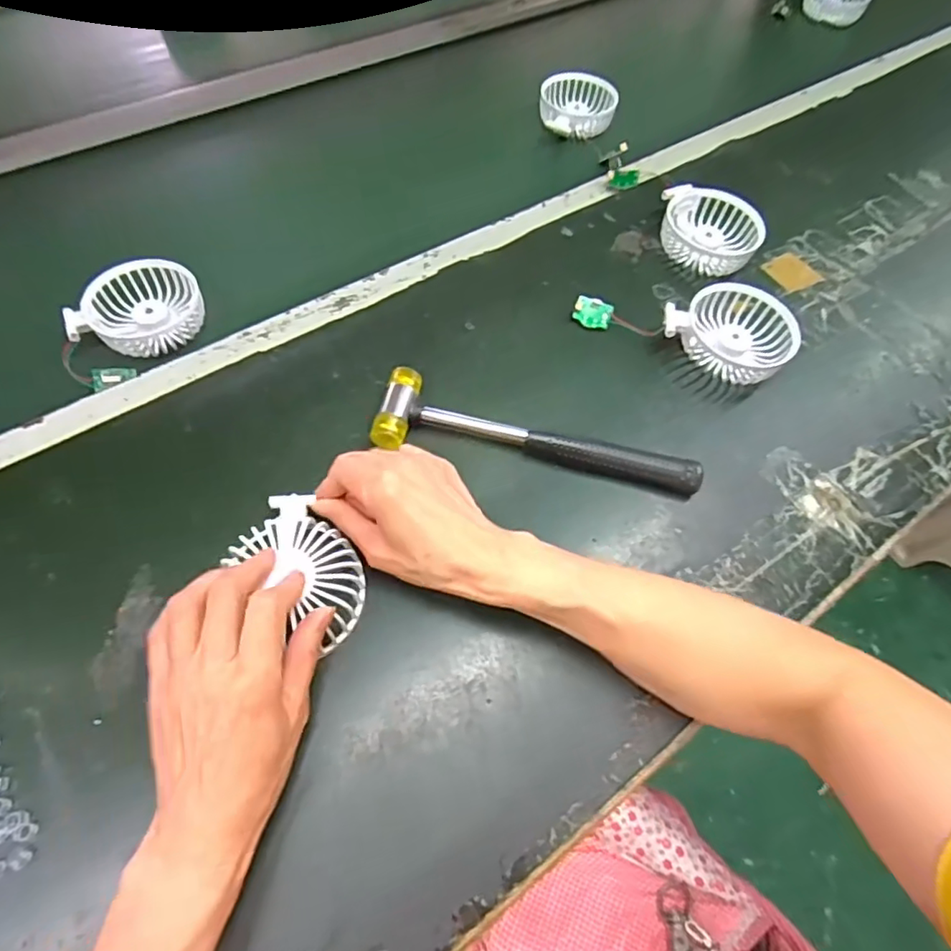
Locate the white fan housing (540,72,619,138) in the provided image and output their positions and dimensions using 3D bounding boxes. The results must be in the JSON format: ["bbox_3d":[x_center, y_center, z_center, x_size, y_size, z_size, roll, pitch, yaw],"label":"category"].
[{"bbox_3d":[0.122,-0.440,0.686,0.089,0.032,0.090,10,60,2],"label":"white fan housing"}]

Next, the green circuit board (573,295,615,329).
[{"bbox_3d":[0.102,-0.142,0.498,0.032,0.007,0.026,23,83,-1],"label":"green circuit board"}]

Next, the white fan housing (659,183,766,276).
[{"bbox_3d":[0.224,-0.234,0.553,0.091,0.034,0.090,10,60,2],"label":"white fan housing"}]

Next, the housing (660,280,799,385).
[{"bbox_3d":[0.216,-0.118,0.491,0.095,0.034,0.089,2,60,-3],"label":"housing"}]

